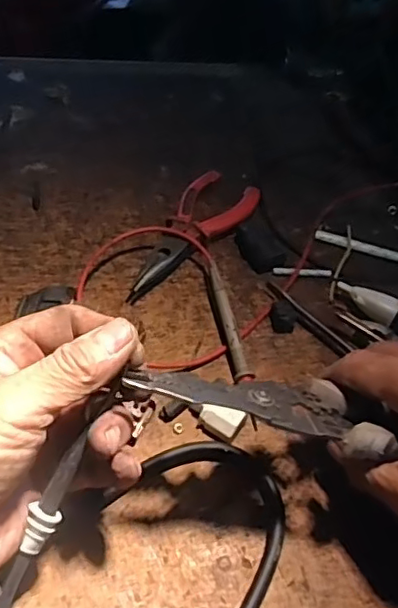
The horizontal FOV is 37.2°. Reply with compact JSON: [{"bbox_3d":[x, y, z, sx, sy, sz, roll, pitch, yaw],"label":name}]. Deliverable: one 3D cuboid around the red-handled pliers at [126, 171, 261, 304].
[{"bbox_3d":[-0.003,-0.051,0.441,0.053,0.015,0.142,23,52,13],"label":"red-handled pliers"}]

